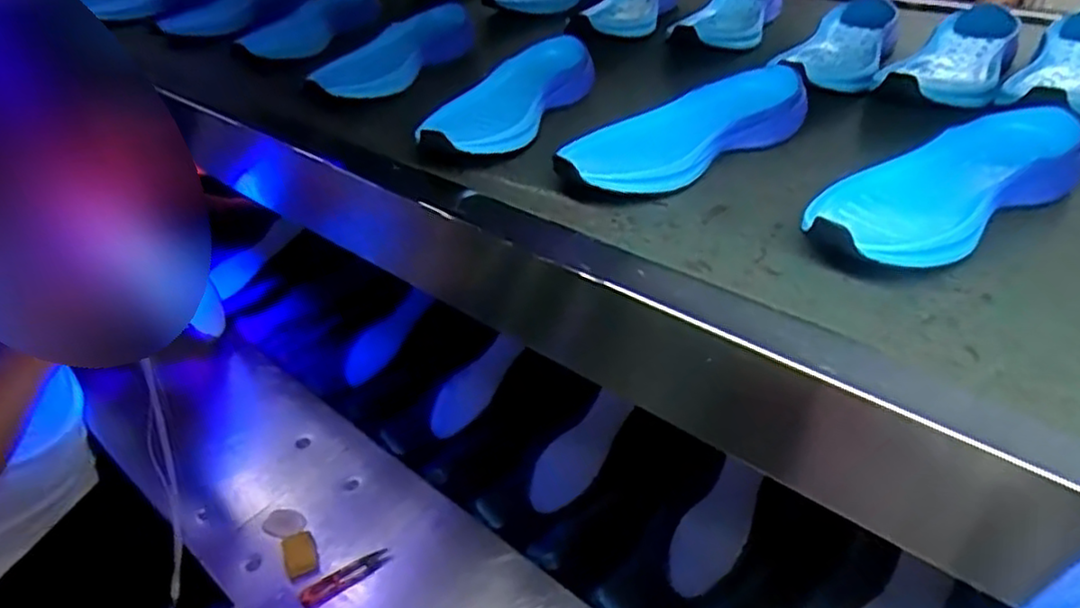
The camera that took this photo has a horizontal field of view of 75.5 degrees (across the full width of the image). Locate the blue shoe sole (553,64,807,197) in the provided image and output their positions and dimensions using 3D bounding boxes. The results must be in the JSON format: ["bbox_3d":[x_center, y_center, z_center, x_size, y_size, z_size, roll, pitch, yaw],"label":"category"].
[{"bbox_3d":[0.122,-0.143,0.587,0.244,0.043,0.092,-25,42,-26],"label":"blue shoe sole"}]

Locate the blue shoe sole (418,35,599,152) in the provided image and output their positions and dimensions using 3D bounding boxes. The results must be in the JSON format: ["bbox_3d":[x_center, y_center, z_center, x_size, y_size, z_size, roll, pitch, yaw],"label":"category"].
[{"bbox_3d":[-0.030,-0.196,0.668,0.089,0.048,0.227,18,42,26],"label":"blue shoe sole"}]

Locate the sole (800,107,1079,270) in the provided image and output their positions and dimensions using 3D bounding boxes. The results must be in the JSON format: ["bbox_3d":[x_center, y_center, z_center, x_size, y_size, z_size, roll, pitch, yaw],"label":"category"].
[{"bbox_3d":[0.280,-0.081,0.487,0.235,0.046,0.091,-24,41,-25],"label":"sole"}]

